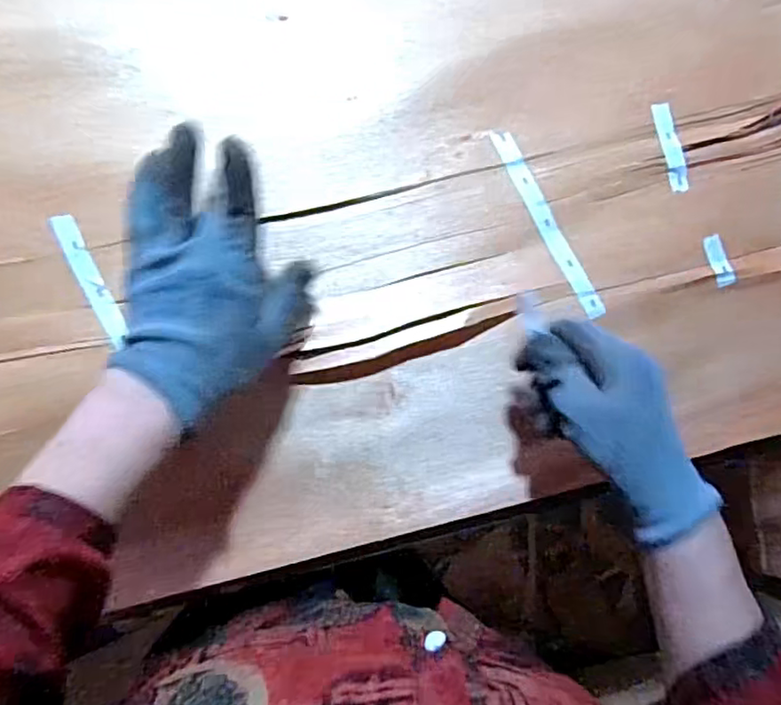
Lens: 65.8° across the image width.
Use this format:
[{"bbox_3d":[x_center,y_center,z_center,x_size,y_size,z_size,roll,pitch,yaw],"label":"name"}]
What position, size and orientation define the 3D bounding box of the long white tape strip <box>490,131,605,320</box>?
[{"bbox_3d":[0.112,-0.088,0.422,0.014,0.004,0.144,-31,98,-3],"label":"long white tape strip"}]

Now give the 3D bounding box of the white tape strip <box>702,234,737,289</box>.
[{"bbox_3d":[0.240,-0.066,0.441,0.014,0.004,0.040,-24,97,7],"label":"white tape strip"}]

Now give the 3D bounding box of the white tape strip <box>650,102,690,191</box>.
[{"bbox_3d":[0.201,-0.146,0.428,0.015,0.004,0.062,-18,97,-5],"label":"white tape strip"}]

